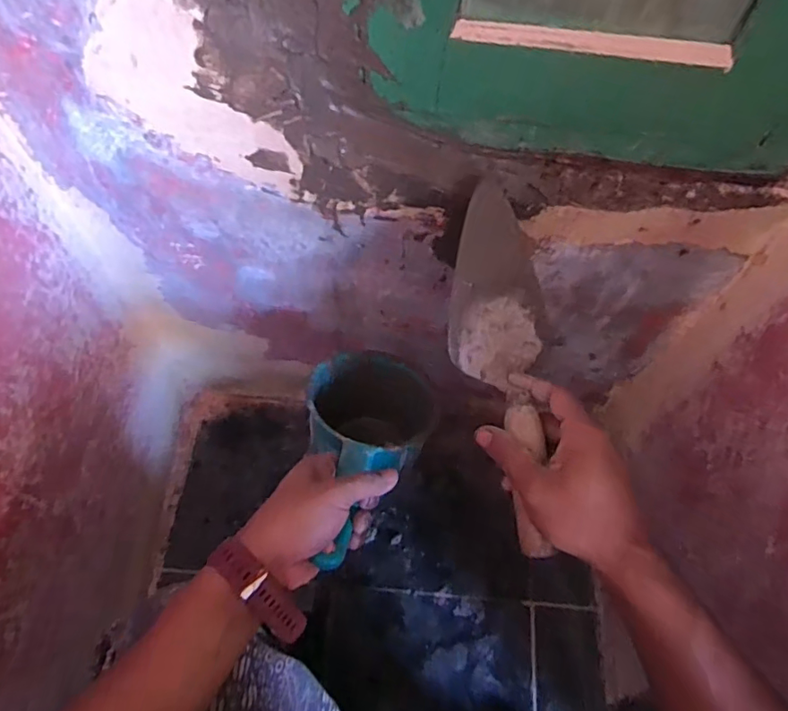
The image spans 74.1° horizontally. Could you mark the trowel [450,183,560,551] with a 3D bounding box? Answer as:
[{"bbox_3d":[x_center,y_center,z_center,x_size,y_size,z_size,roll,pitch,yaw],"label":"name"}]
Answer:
[{"bbox_3d":[0.094,0.010,0.432,0.080,0.049,0.288,-7,86,-6],"label":"trowel"}]

